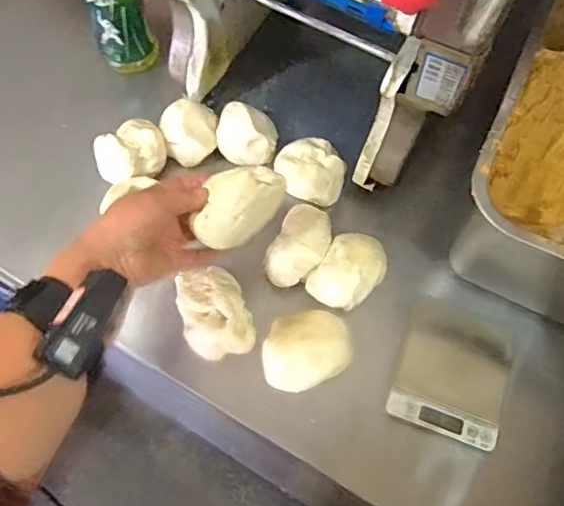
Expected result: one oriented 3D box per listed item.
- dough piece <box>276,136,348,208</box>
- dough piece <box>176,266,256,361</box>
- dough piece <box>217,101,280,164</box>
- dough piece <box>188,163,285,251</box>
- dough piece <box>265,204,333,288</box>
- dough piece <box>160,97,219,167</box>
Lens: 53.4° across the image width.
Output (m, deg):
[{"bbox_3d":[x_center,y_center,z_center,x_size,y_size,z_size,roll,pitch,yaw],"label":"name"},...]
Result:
[{"bbox_3d":[0.032,-0.094,0.618,0.078,0.037,0.071,1,65,-3],"label":"dough piece"},{"bbox_3d":[-0.065,0.056,0.539,0.062,0.033,0.084,-15,67,-10],"label":"dough piece"},{"bbox_3d":[-0.039,-0.128,0.625,0.065,0.041,0.061,1,65,-3],"label":"dough piece"},{"bbox_3d":[-0.041,-0.044,0.495,0.090,0.049,0.046,-37,72,-18],"label":"dough piece"},{"bbox_3d":[0.019,-0.010,0.579,0.054,0.035,0.094,21,66,6],"label":"dough piece"},{"bbox_3d":[-0.100,-0.136,0.619,0.059,0.050,0.057,1,65,-3],"label":"dough piece"}]

